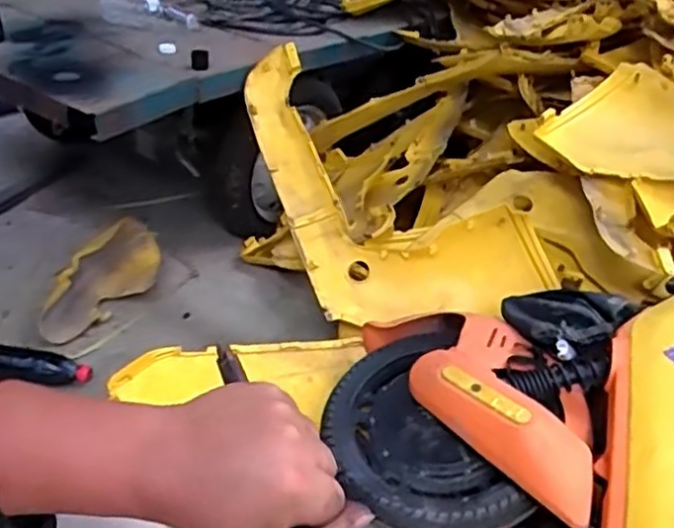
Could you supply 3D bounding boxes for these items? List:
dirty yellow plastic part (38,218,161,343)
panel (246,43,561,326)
[{"bbox_3d":[-0.507,0.027,1.487,0.043,0.163,0.310,1,28,41],"label":"dirty yellow plastic part"},{"bbox_3d":[0.041,-0.109,1.375,0.742,0.085,0.381,40,84,13],"label":"panel"}]

